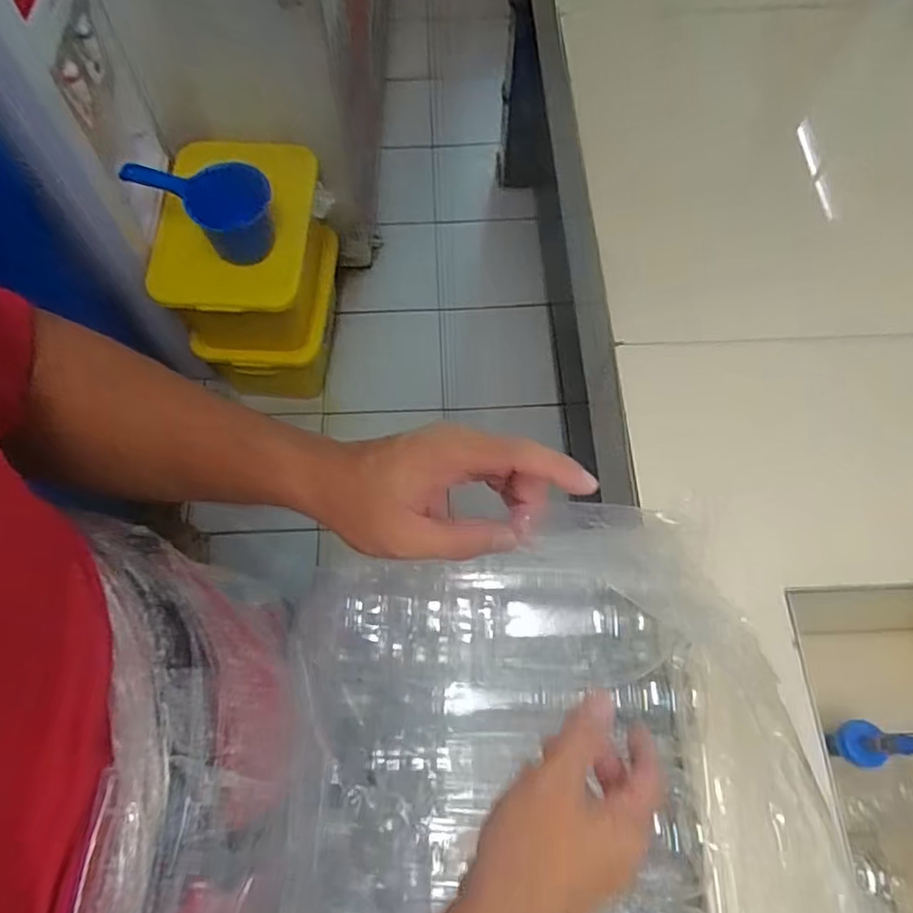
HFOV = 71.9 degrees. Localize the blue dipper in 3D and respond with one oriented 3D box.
[{"bbox_3d":[-0.455,-0.451,1.140,0.244,0.134,0.110,17,68,7],"label":"blue dipper"}]

